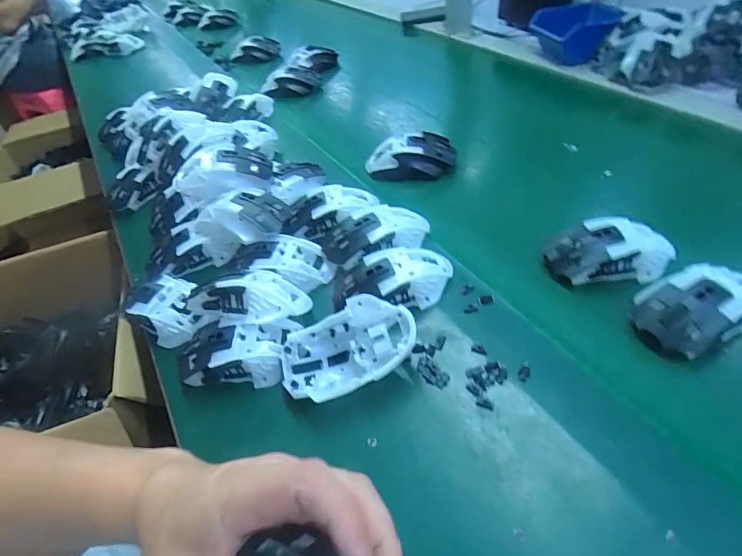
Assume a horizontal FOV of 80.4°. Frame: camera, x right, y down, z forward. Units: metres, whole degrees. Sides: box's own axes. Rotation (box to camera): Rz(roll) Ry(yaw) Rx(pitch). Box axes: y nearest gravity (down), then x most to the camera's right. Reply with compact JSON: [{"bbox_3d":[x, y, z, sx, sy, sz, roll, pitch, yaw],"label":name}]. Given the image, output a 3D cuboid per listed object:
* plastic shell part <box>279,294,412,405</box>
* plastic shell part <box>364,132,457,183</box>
[{"bbox_3d":[-0.020,0.058,0.363,0.115,0.036,0.066,-20,48,-2],"label":"plastic shell part"},{"bbox_3d":[0.050,-0.151,0.564,0.115,0.040,0.061,-9,48,7],"label":"plastic shell part"}]

